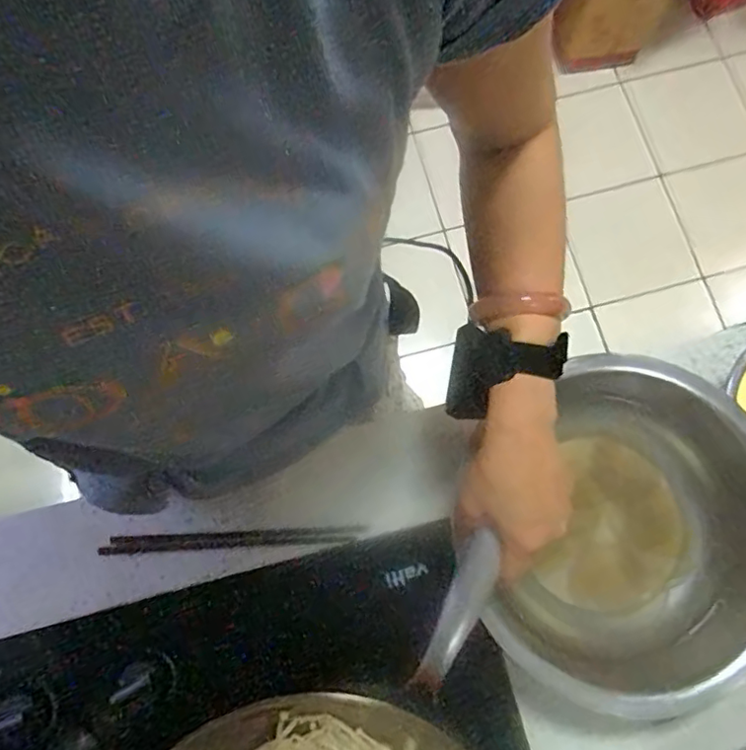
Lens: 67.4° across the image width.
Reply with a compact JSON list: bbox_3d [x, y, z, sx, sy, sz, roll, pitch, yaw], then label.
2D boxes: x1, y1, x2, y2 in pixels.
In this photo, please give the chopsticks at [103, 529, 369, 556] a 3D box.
[{"bbox_3d":[-0.134,0.158,0.536,0.244,0.009,0.015,-3,78,0],"label":"chopsticks"}]

